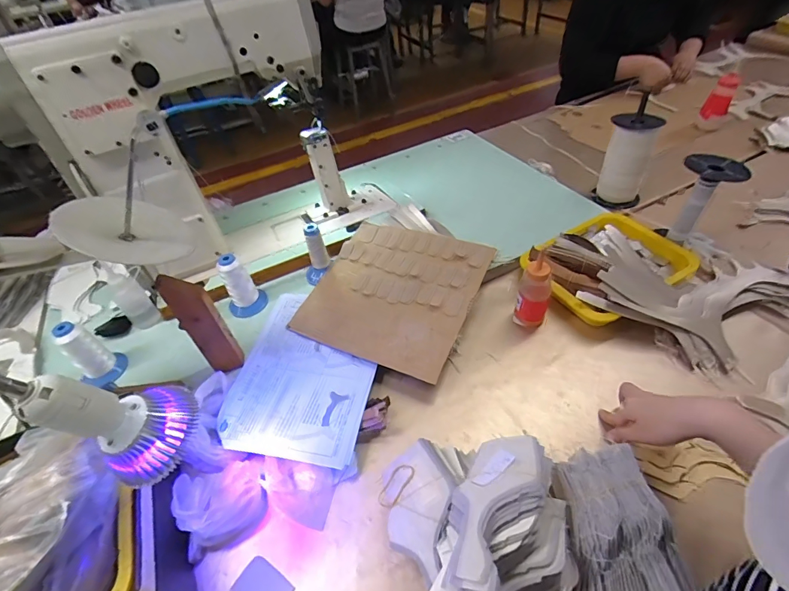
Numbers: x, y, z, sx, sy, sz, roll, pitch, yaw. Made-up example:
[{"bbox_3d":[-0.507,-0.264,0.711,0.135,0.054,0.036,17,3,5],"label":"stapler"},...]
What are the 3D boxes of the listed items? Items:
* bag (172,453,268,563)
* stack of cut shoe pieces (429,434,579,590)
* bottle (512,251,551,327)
[{"bbox_3d":[-0.213,0.251,0.503,0.101,0.066,0.087,-20,49,-12],"label":"bag"},{"bbox_3d":[0.110,0.243,0.394,0.127,0.084,0.224,20,51,25],"label":"stack of cut shoe pieces"},{"bbox_3d":[0.226,-0.001,0.662,0.051,0.125,0.040,17,52,21],"label":"bottle"}]

